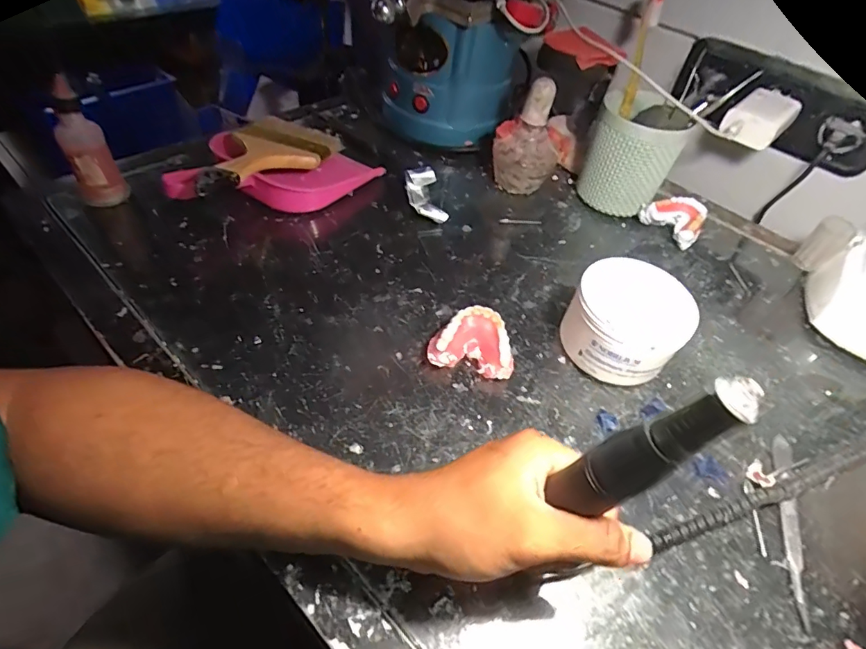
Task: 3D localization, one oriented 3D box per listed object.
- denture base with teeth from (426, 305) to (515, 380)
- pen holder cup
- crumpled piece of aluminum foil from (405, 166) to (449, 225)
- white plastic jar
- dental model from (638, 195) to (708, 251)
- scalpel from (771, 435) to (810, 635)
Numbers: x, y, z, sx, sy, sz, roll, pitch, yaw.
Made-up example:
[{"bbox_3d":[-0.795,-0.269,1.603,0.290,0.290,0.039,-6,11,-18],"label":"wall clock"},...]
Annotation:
[{"bbox_3d":[0.032,0.014,0.385,0.066,0.031,0.049,12,49,2],"label":"denture base with teeth"},{"bbox_3d":[0.223,-0.191,0.534,0.088,0.121,0.091,4,49,-5],"label":"pen holder cup"},{"bbox_3d":[-0.008,-0.137,0.512,0.035,0.021,0.070,-15,66,-16],"label":"crumpled piece of aluminum foil"},{"bbox_3d":[0.156,0.003,0.392,0.087,0.075,0.081,4,49,-5],"label":"white plastic jar"},{"bbox_3d":[0.271,-0.119,0.536,0.066,0.035,0.057,39,55,23],"label":"dental model"},{"bbox_3d":[0.248,0.135,0.329,0.014,0.006,0.136,20,50,9],"label":"scalpel"}]

